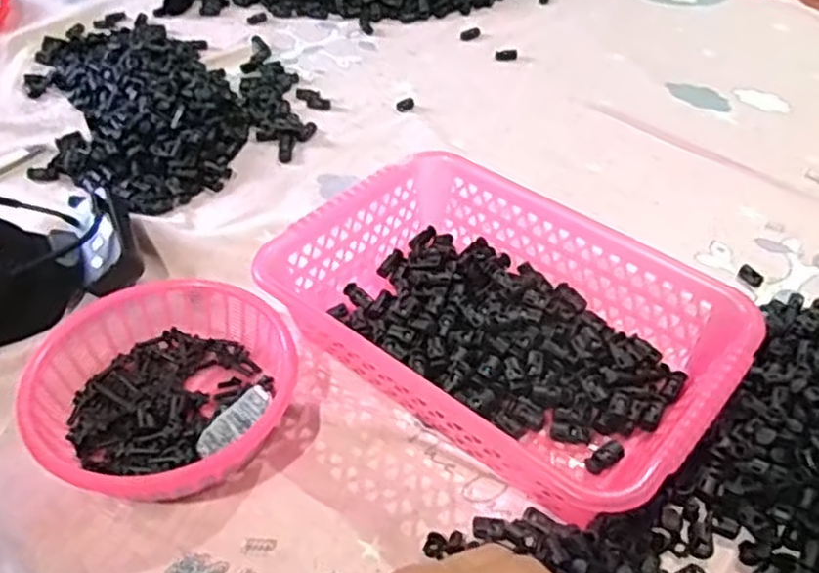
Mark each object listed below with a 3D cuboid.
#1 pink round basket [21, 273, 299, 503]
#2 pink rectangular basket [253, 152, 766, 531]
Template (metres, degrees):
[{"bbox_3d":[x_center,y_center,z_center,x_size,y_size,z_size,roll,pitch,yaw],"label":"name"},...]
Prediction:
[{"bbox_3d":[-0.164,0.066,0.495,0.162,0.049,0.175,1,44,-1],"label":"pink round basket"},{"bbox_3d":[0.068,0.025,0.530,0.304,0.078,0.199,32,52,28],"label":"pink rectangular basket"}]

